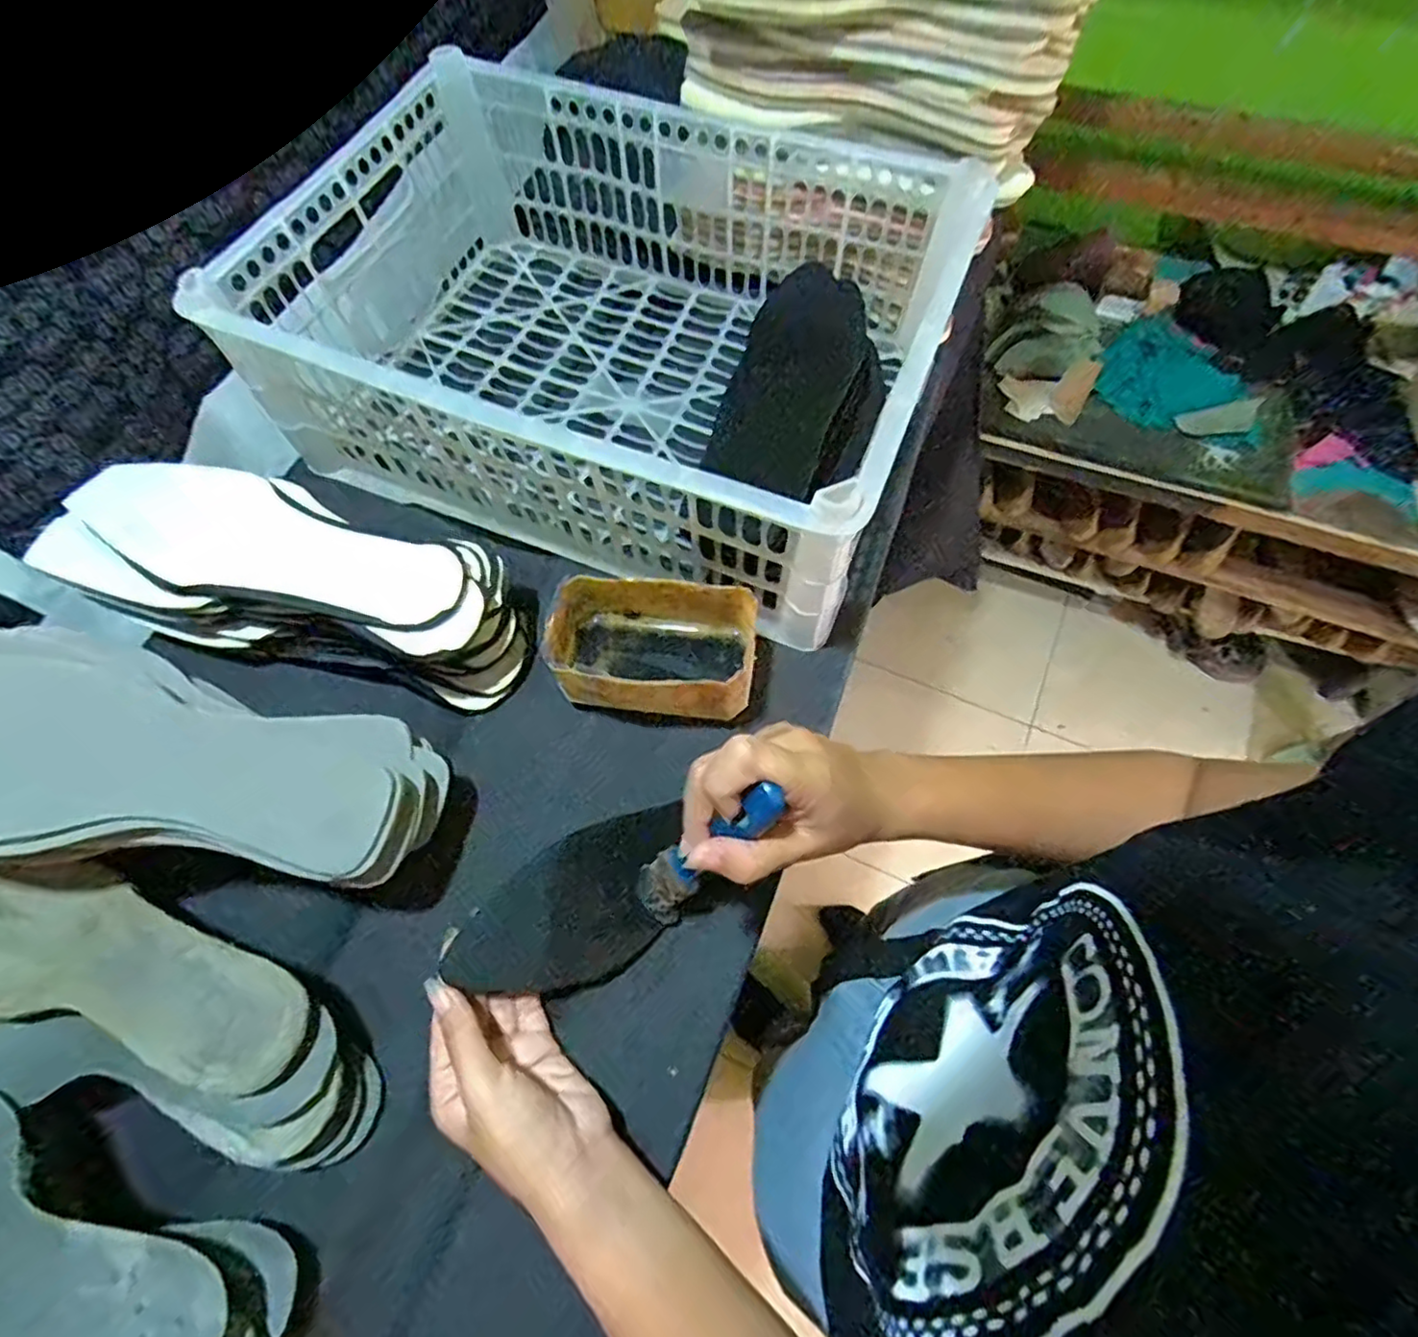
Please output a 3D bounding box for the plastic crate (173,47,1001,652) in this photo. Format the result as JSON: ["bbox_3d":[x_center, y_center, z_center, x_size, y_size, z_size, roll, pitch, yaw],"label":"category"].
[{"bbox_3d":[-0.064,-0.248,0.477,0.430,0.147,0.318,20,68,11],"label":"plastic crate"}]

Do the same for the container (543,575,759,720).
[{"bbox_3d":[-0.034,-0.011,0.420,0.122,0.072,0.081,2,66,3],"label":"container"}]

